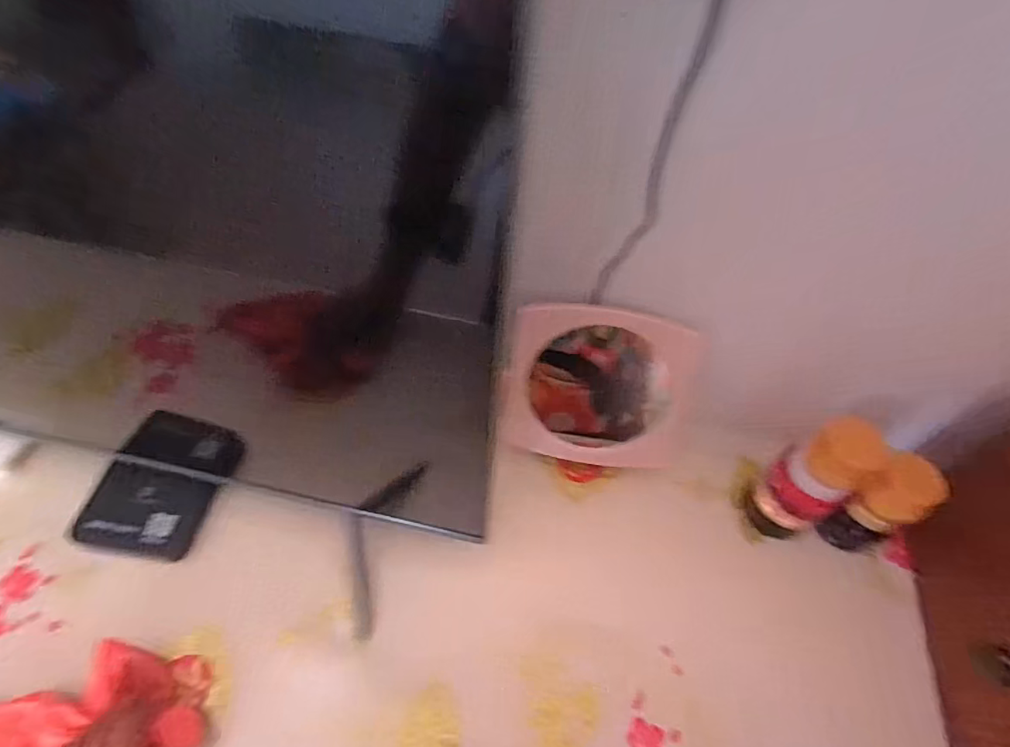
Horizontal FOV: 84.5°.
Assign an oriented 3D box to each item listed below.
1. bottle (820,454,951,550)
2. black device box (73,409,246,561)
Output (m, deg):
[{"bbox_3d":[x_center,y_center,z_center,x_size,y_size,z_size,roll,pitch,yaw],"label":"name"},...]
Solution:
[{"bbox_3d":[0.362,0.132,0.542,0.044,0.145,0.048,2,55,-3],"label":"bottle"},{"bbox_3d":[-0.341,0.109,0.557,0.115,0.022,0.142,10,53,4],"label":"black device box"}]

